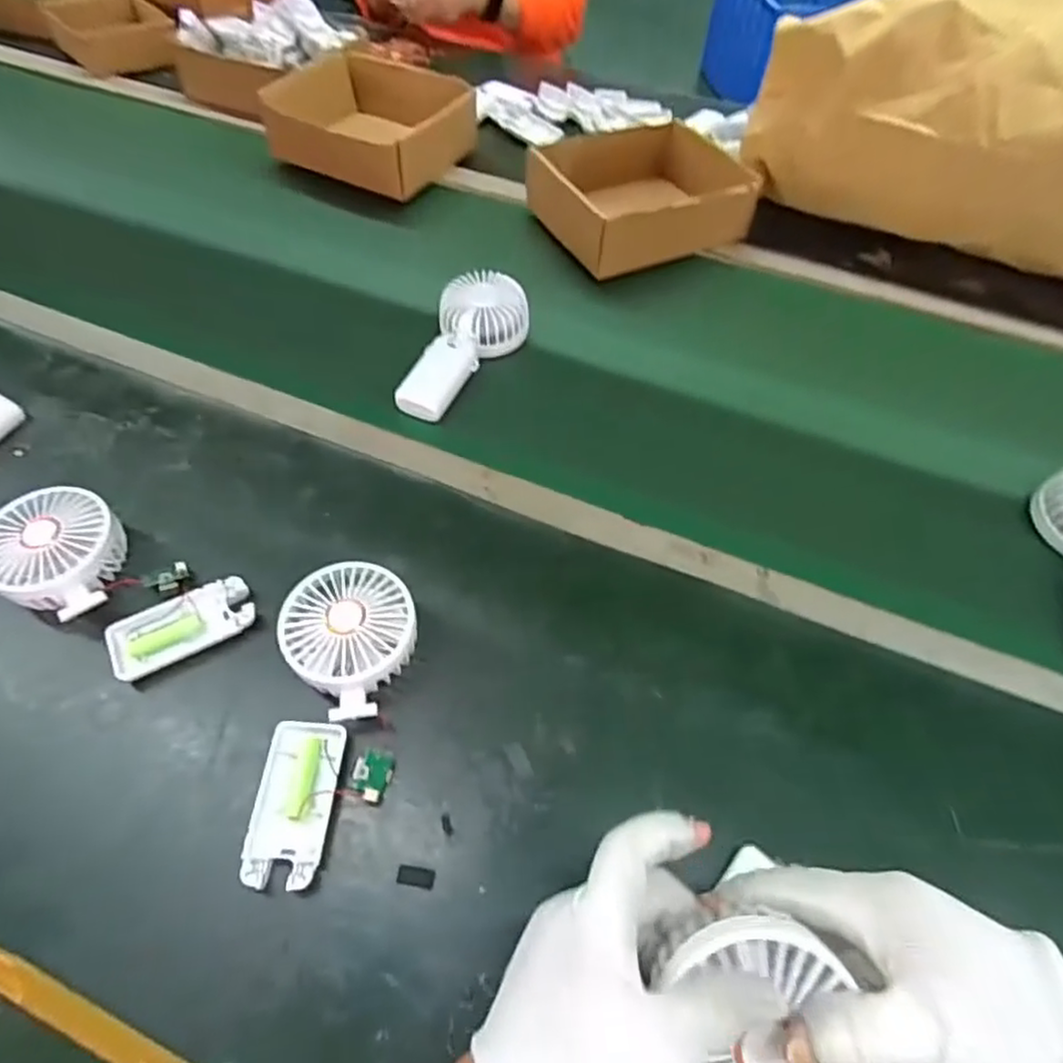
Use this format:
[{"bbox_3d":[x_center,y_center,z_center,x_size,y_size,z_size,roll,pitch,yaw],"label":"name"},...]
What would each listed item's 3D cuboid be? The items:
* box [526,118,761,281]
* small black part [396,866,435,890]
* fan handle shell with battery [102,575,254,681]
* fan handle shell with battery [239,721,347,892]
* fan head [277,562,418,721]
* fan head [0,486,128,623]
[{"bbox_3d":[0.122,-0.377,0.753,0.206,0.084,0.154,-20,58,-17],"label":"box"},{"bbox_3d":[-0.069,0.207,0.403,0.022,0.004,0.011,9,61,5],"label":"small black part"},{"bbox_3d":[-0.248,0.067,0.478,0.095,0.016,0.043,-26,63,-14],"label":"fan handle shell with battery"},{"bbox_3d":[-0.146,0.167,0.417,0.047,0.017,0.095,2,60,2],"label":"fan handle shell with battery"},{"bbox_3d":[-0.121,0.074,0.466,0.088,0.050,0.098,-38,65,-22],"label":"fan head"},{"bbox_3d":[-0.348,0.018,0.489,0.084,0.044,0.094,-2,57,-2],"label":"fan head"}]

